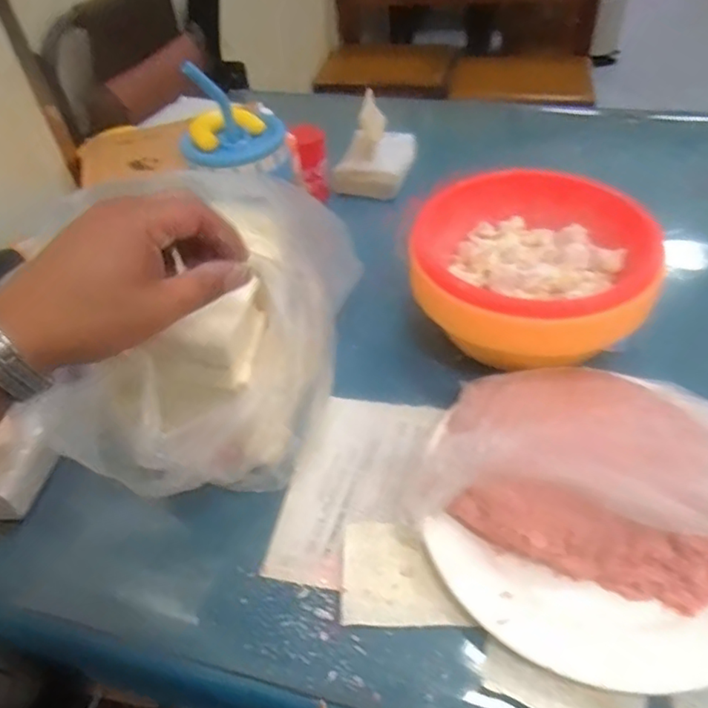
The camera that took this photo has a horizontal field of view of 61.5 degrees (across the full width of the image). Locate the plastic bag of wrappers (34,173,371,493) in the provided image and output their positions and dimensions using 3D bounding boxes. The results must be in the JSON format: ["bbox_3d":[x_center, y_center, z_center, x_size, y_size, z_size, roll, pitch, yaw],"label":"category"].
[{"bbox_3d":[-0.110,-0.005,0.444,0.167,0.171,0.205,11,48,16],"label":"plastic bag of wrappers"}]

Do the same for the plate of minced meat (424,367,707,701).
[{"bbox_3d":[0.166,0.096,0.411,0.218,0.074,0.227,-3,46,3],"label":"plate of minced meat"}]

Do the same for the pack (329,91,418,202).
[{"bbox_3d":[0.027,-0.271,0.777,0.099,0.089,0.102,4,46,10],"label":"pack"}]

